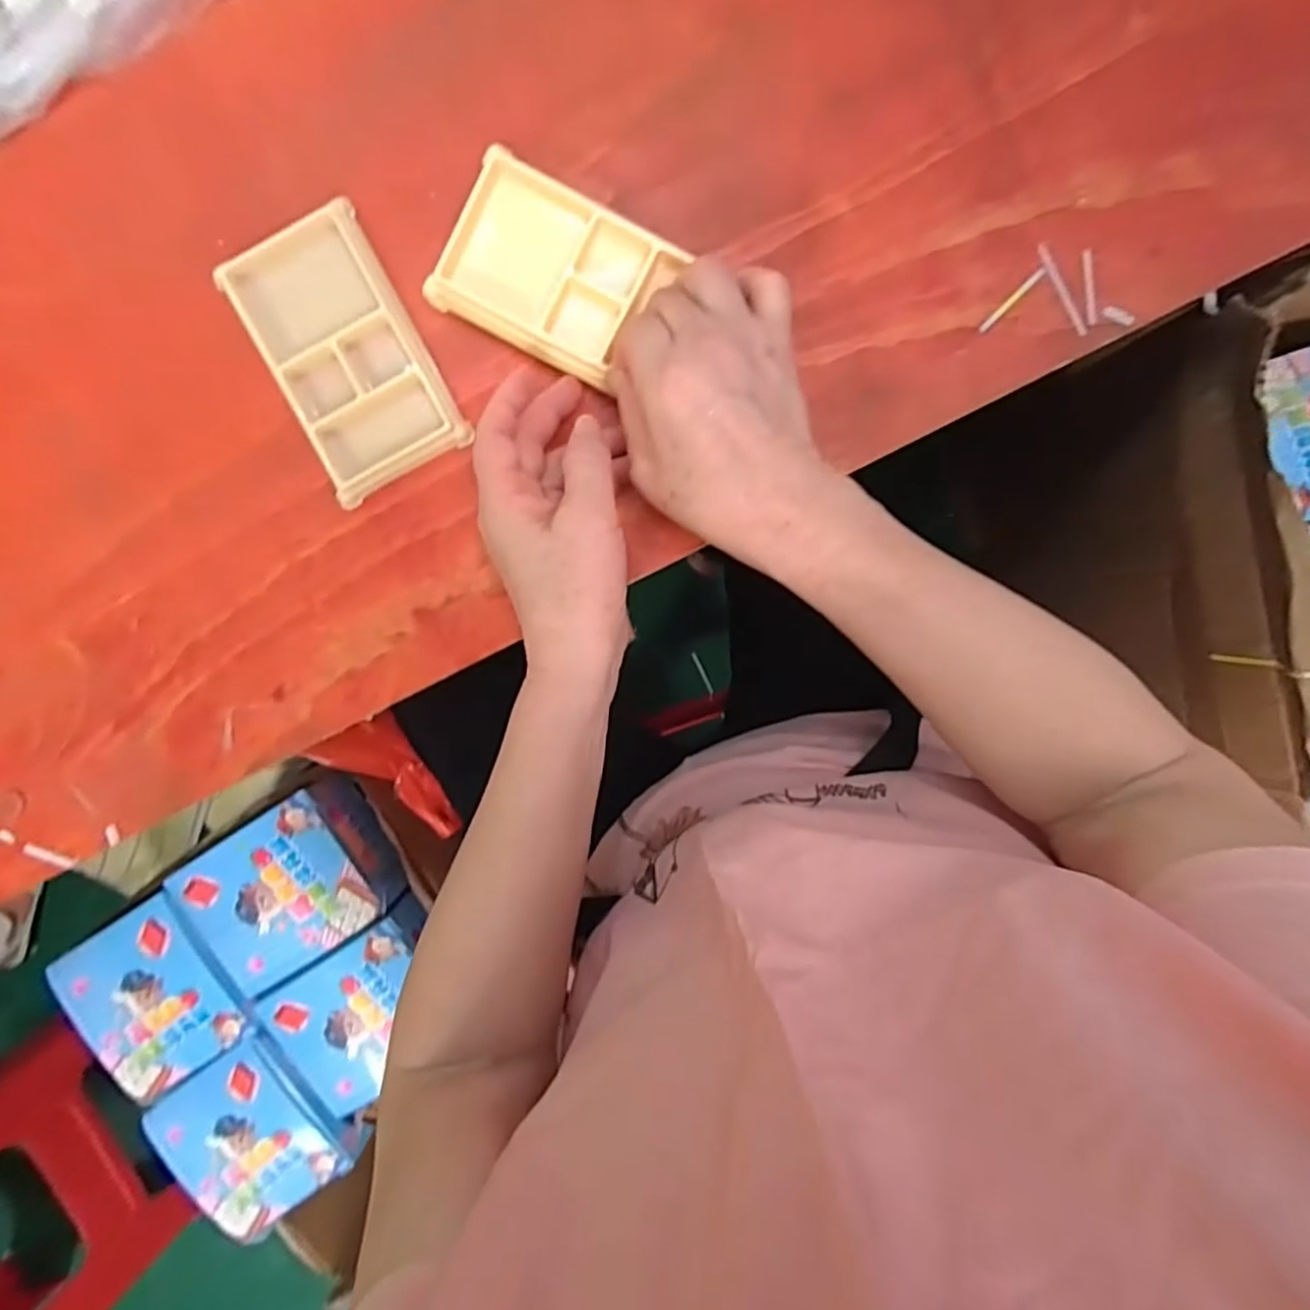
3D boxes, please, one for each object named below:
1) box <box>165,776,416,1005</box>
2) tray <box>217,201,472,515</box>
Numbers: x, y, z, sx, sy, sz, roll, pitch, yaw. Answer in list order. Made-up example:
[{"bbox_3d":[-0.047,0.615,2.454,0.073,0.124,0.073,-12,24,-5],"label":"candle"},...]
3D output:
[{"bbox_3d":[-0.354,0.224,0.712,0.185,0.062,0.142,-34,95,4],"label":"box"},{"bbox_3d":[-0.162,-0.156,0.377,0.075,0.009,0.133,-27,96,3],"label":"tray"}]

